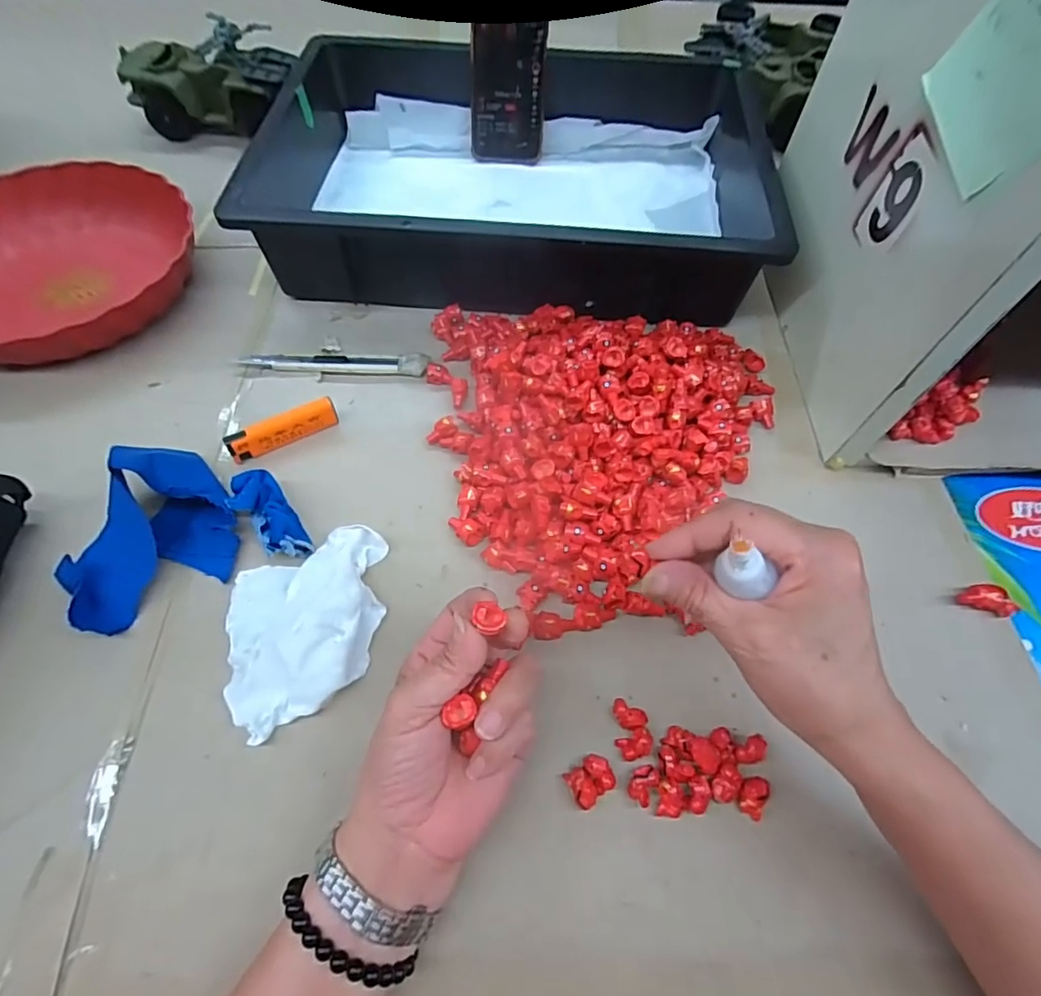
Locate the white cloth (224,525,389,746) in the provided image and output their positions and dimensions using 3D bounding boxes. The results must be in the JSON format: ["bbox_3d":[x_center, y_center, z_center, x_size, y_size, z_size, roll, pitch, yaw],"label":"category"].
[{"bbox_3d":[-0.132,0.075,0.337,0.096,0.032,0.114,-12,62,-8],"label":"white cloth"}]

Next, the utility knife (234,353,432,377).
[{"bbox_3d":[-0.155,-0.113,0.463,0.154,0.010,0.021,1,61,-1],"label":"utility knife"}]

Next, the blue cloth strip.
[{"bbox_3d":[-0.228,0.014,0.357,0.150,0.053,0.105,-21,64,-13],"label":"blue cloth strip"}]

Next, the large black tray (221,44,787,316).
[{"bbox_3d":[-0.004,-0.311,0.529,0.443,0.090,0.308,4,61,1],"label":"large black tray"}]

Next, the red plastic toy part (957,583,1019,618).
[{"bbox_3d":[0.314,0.067,0.369,0.035,0.013,0.017,14,61,6],"label":"red plastic toy part"}]

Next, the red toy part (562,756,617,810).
[{"bbox_3d":[0.039,0.158,0.309,0.026,0.008,0.021,-33,67,-18],"label":"red toy part"}]

